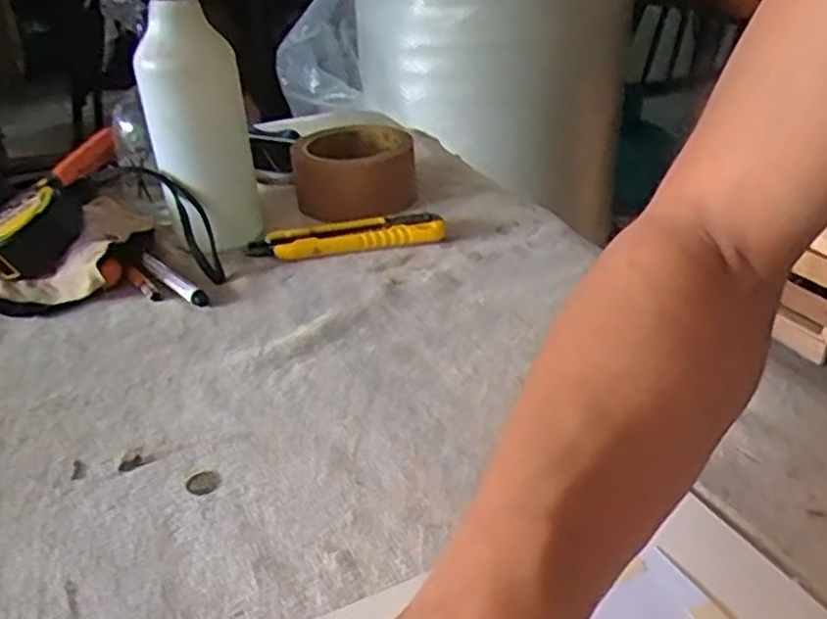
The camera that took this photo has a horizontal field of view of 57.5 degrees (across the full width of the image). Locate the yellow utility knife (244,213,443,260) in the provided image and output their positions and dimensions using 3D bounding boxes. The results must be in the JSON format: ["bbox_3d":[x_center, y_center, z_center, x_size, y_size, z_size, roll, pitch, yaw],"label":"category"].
[{"bbox_3d":[-0.050,-0.054,0.563,0.141,0.020,0.028,-6,30,-6],"label":"yellow utility knife"}]

